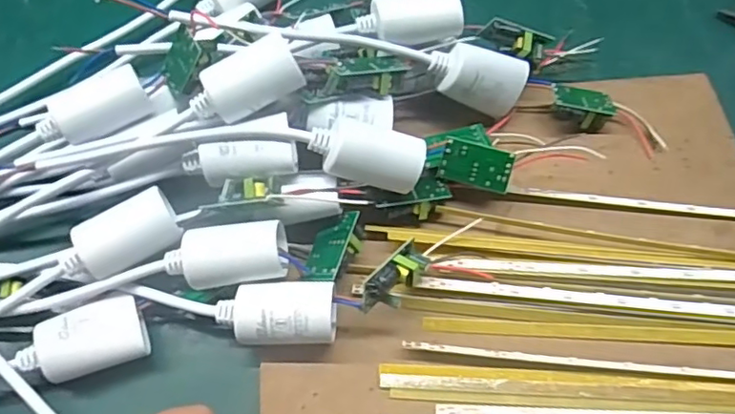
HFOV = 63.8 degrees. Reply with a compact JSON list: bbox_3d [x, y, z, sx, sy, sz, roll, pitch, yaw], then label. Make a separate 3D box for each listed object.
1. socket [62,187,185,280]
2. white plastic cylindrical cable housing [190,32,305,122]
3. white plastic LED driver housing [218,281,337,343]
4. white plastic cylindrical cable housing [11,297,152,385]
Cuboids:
[{"bbox_3d":[-0.113,0.016,0.271,0.052,0.021,0.025,-26,66,-12],"label":"socket"},{"bbox_3d":[-0.055,-0.058,0.275,0.054,0.022,0.023,-22,65,-11],"label":"white plastic cylindrical cable housing"},{"bbox_3d":[-0.039,0.051,0.267,0.049,0.028,0.025,0,63,0],"label":"white plastic LED driver housing"},{"bbox_3d":[-0.127,0.062,0.266,0.052,0.023,0.031,-14,65,-23],"label":"white plastic cylindrical cable housing"}]

